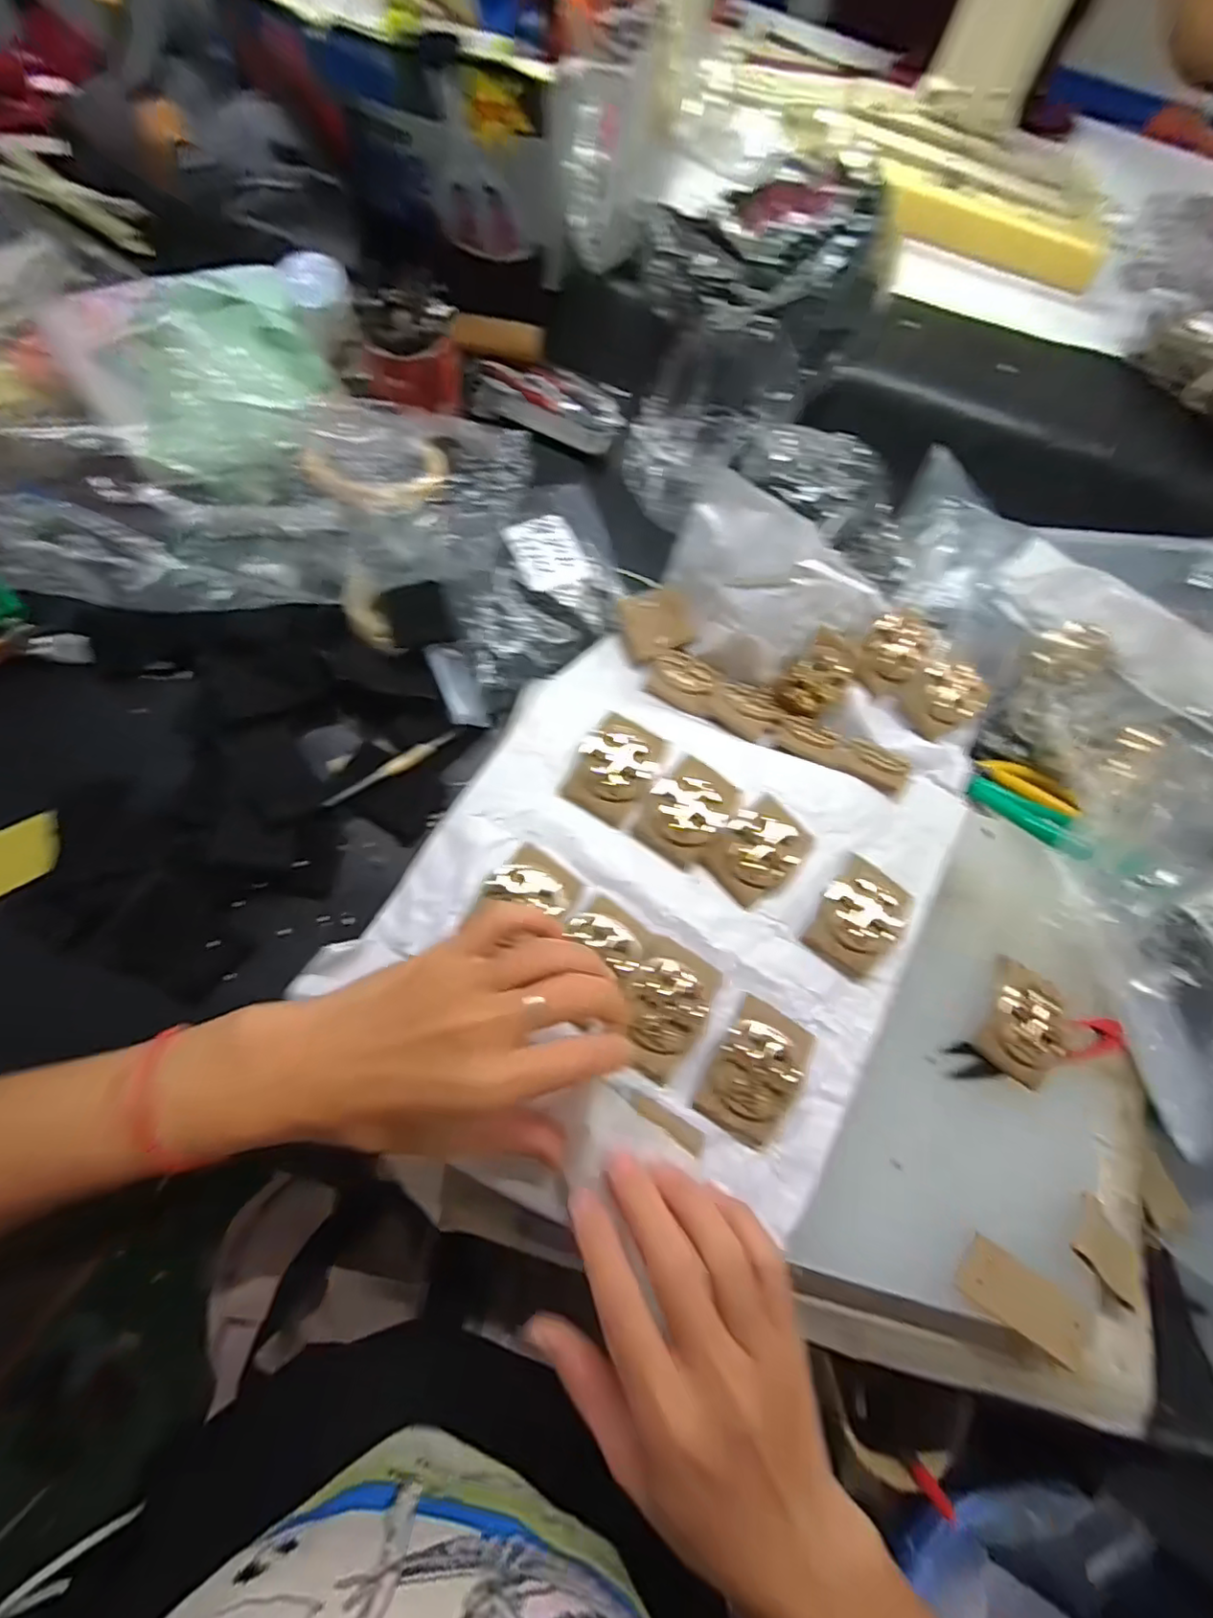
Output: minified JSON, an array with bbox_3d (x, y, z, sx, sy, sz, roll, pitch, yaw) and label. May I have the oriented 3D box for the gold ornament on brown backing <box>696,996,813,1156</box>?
[{"bbox_3d":[0.076,0.131,0.309,0.043,0.016,0.062,32,71,5],"label":"gold ornament on brown backing"}]

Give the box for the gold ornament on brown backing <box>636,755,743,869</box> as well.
[{"bbox_3d":[0.047,-0.001,0.349,0.043,0.012,0.058,36,71,7],"label":"gold ornament on brown backing"}]

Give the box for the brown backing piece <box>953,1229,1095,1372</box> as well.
[{"bbox_3d":[0.197,0.231,0.291,0.057,0.004,0.027,32,69,11],"label":"brown backing piece"}]

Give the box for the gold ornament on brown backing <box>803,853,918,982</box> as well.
[{"bbox_3d":[0.140,0.058,0.341,0.044,0.014,0.060,40,72,8],"label":"gold ornament on brown backing"}]

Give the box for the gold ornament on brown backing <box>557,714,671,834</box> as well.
[{"bbox_3d":[0.006,-0.024,0.353,0.042,0.012,0.060,29,71,5],"label":"gold ornament on brown backing"}]

